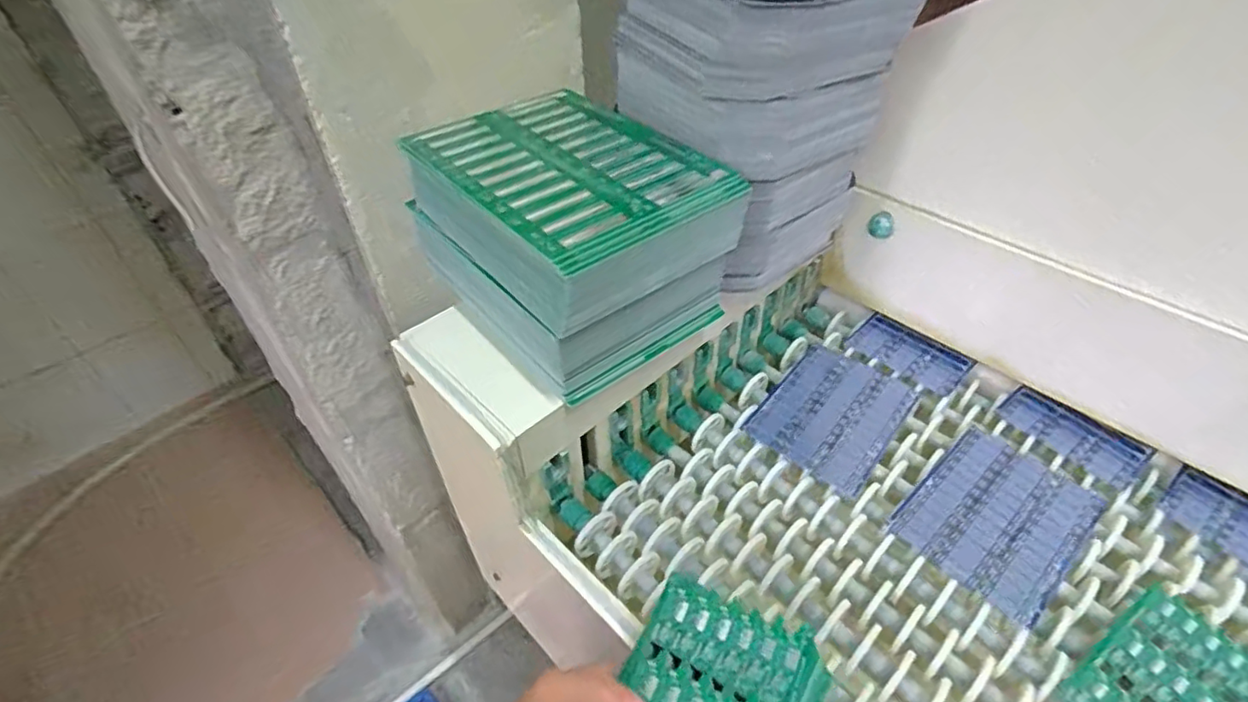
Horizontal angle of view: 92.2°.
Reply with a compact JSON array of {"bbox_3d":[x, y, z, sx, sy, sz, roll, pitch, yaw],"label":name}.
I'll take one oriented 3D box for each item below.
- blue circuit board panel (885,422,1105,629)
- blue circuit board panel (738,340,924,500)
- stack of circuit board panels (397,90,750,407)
[{"bbox_3d":[0.288,0.126,0.462,0.141,0.009,0.104,-32,52,-29],"label":"blue circuit board panel"},{"bbox_3d":[0.191,0.054,0.543,0.106,0.008,0.145,29,50,29],"label":"blue circuit board panel"},{"bbox_3d":[-0.045,-0.094,0.477,0.165,0.127,0.226,-29,50,-27],"label":"stack of circuit board panels"}]

